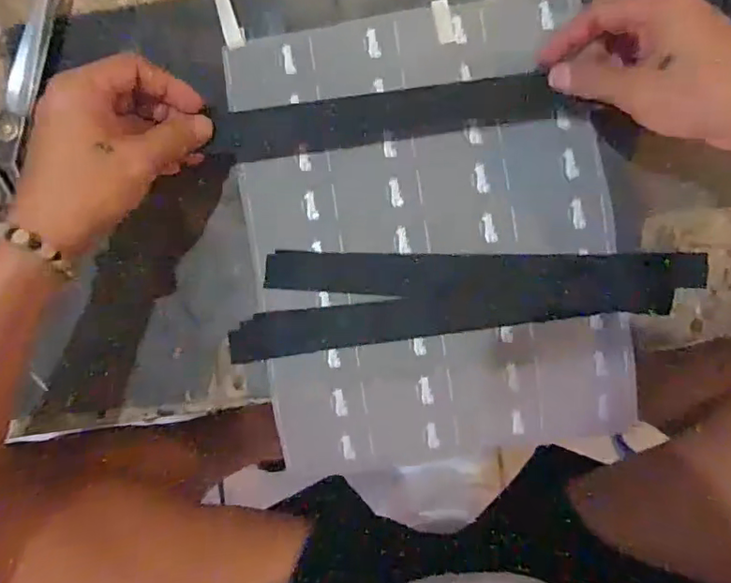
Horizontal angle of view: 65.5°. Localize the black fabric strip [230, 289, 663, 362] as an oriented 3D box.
[{"bbox_3d":[0.057,0.018,0.408,0.309,0.006,0.032,-7,86,3],"label":"black fabric strip"}]

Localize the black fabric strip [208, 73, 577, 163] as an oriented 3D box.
[{"bbox_3d":[0.015,-0.125,0.410,0.247,0.005,0.036,-6,93,4],"label":"black fabric strip"}]

